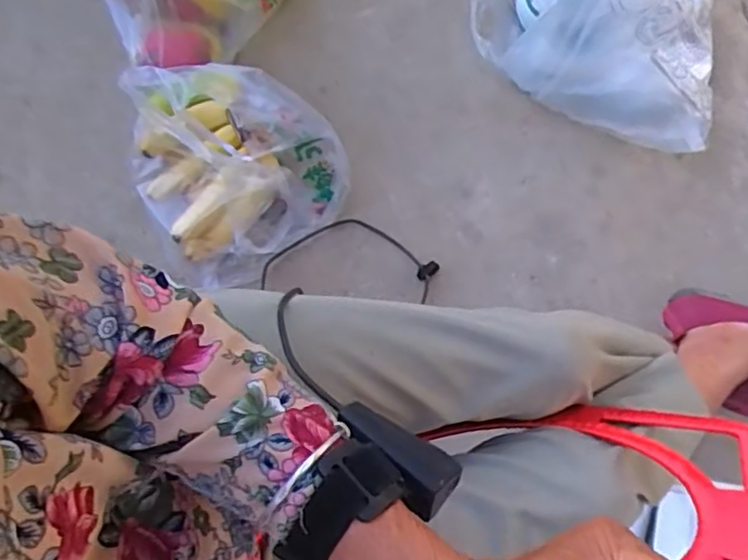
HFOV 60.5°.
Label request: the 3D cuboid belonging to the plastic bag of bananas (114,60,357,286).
[{"bbox_3d":[-0.191,-0.168,0.855,0.243,0.140,0.261,-33,81,-7],"label":"plastic bag of bananas"}]

